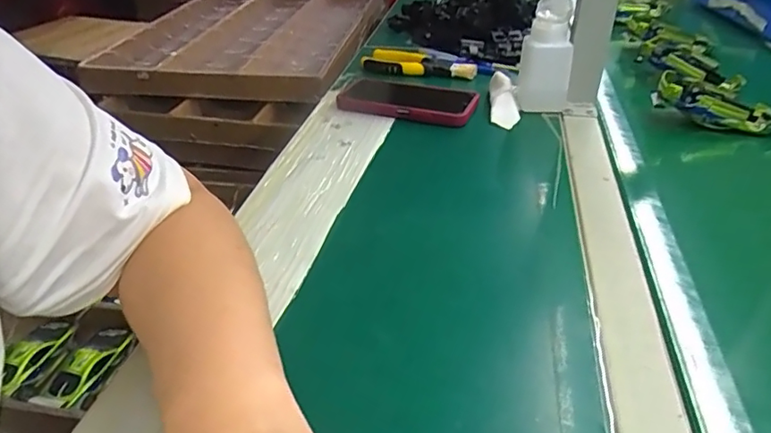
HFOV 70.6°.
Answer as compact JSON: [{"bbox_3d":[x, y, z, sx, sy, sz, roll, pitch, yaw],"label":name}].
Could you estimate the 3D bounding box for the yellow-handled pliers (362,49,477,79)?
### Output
[{"bbox_3d":[0.048,-0.222,0.785,0.166,0.016,0.052,15,38,22],"label":"yellow-handled pliers"}]

